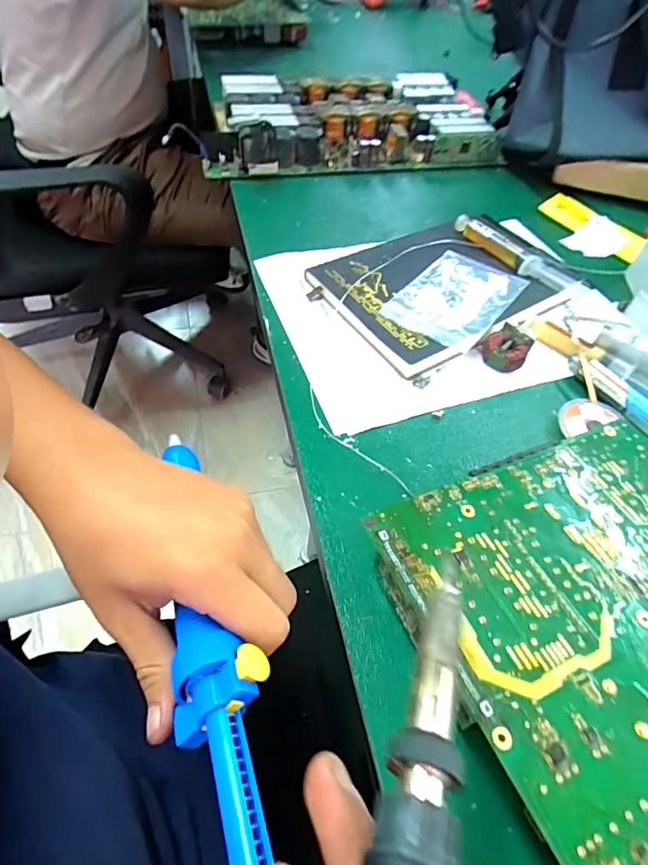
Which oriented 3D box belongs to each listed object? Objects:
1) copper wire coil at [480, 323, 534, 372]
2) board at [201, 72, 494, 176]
[{"bbox_3d":[0.143,-0.065,0.388,0.032,0.019,0.031,2,52,-3],"label":"copper wire coil"},{"bbox_3d":[0.045,-0.395,0.620,0.344,0.044,0.217,-6,53,-9],"label":"board"}]

